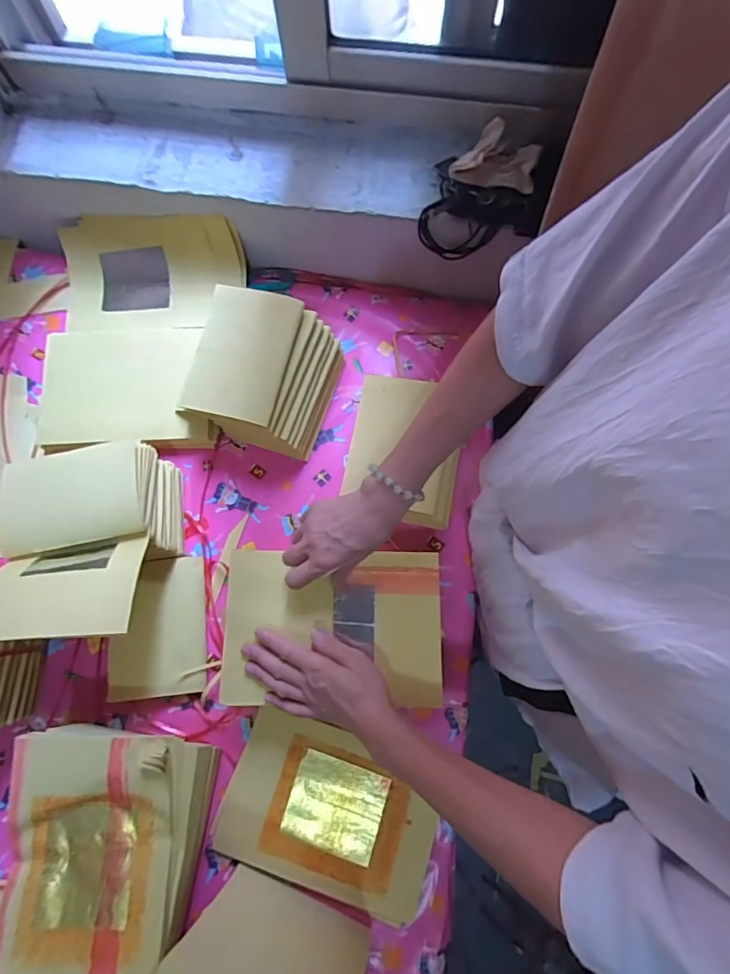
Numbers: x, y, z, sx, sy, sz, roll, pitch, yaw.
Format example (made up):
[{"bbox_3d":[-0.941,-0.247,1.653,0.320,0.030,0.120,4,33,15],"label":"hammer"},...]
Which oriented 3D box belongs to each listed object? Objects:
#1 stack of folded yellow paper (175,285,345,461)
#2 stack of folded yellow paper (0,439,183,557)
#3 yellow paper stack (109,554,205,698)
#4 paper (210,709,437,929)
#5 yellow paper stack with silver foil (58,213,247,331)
[{"bbox_3d":[-0.123,-0.137,0.612,0.153,0.124,0.160,15,76,5],"label":"stack of folded yellow paper"},{"bbox_3d":[-0.324,0.018,0.583,0.179,0.082,0.124,-5,75,0],"label":"stack of folded yellow paper"},{"bbox_3d":[-0.255,0.170,0.595,0.111,0.019,0.160,-6,75,-1],"label":"yellow paper stack"},{"bbox_3d":[-0.041,0.366,0.545,0.231,0.011,0.151,17,73,7],"label":"paper"},{"bbox_3d":[-0.309,-0.303,0.687,0.270,0.034,0.150,1,99,11],"label":"yellow paper stack with silver foil"}]

